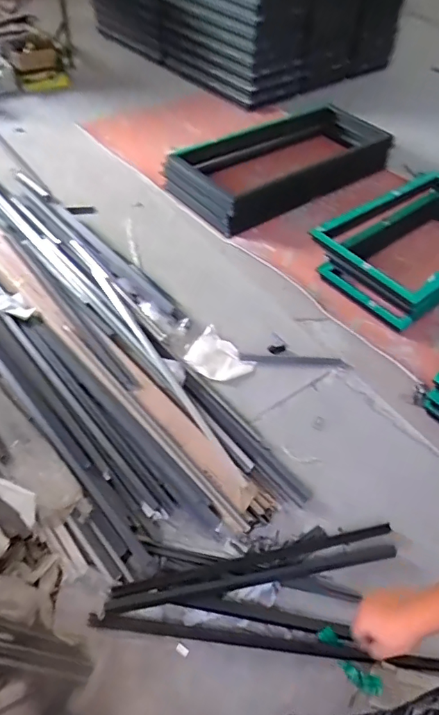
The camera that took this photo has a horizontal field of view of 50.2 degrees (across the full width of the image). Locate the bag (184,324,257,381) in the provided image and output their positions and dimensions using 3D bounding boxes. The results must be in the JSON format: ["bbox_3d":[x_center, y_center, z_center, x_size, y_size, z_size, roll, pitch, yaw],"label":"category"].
[{"bbox_3d":[-0.010,0.002,1.852,0.259,0.030,0.187,38,56,24],"label":"bag"}]

